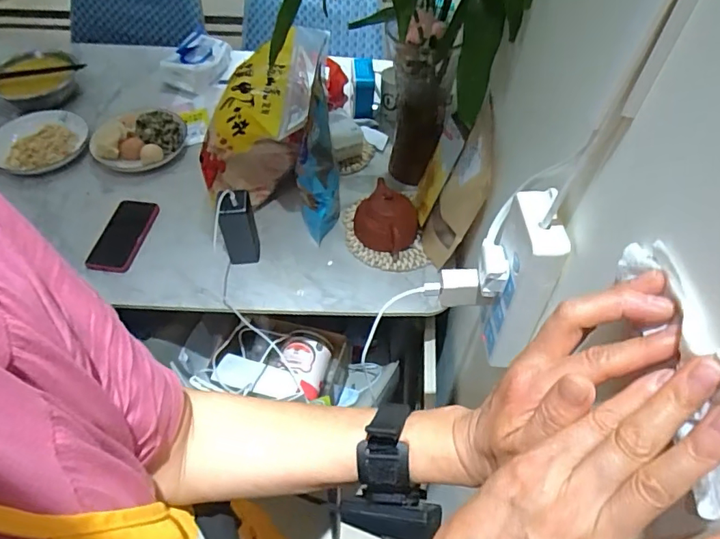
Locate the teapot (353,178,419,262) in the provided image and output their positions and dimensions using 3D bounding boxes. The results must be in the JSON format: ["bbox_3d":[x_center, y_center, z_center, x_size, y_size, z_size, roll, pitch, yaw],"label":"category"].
[{"bbox_3d":[0.049,-0.089,0.877,0.110,0.084,0.104,23,56,16],"label":"teapot"}]

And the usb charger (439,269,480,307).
[{"bbox_3d":[0.101,0.018,0.512,0.038,0.033,0.027,1,53,0],"label":"usb charger"}]

